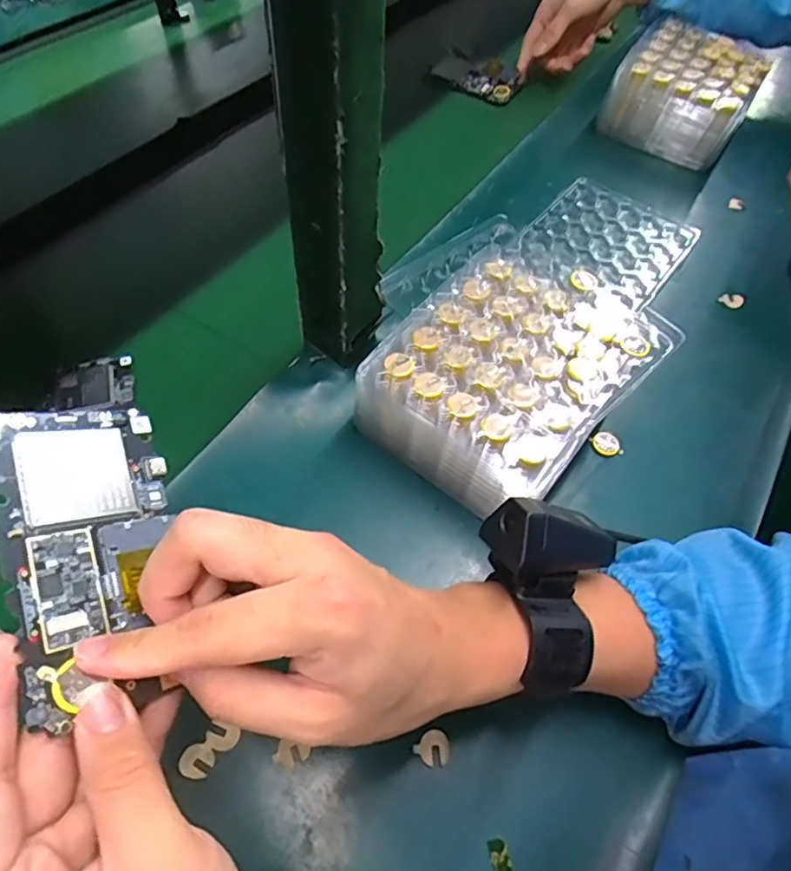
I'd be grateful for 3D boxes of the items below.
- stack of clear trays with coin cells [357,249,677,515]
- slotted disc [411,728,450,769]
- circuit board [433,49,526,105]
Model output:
[{"bbox_3d":[0.081,-0.038,0.414,0.151,0.086,0.184,38,63,21],"label":"stack of clear trays with coin cells"},{"bbox_3d":[0.022,0.173,0.316,0.018,0.004,0.017,35,62,19],"label":"slotted disc"},{"bbox_3d":[0.103,-0.462,0.732,0.113,0.013,0.048,34,100,17],"label":"circuit board"}]

